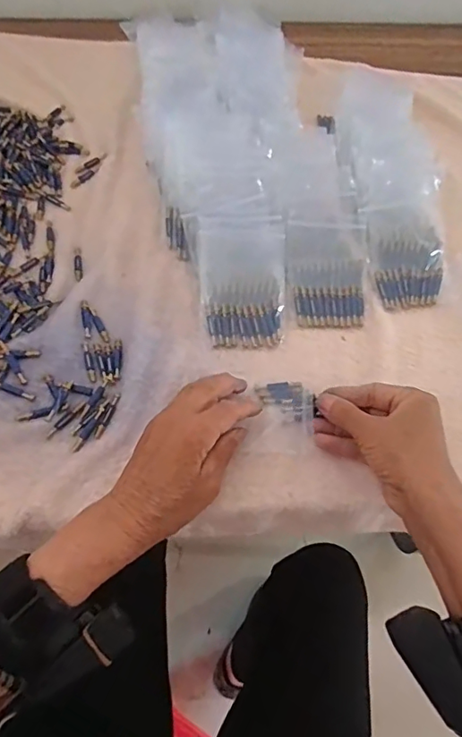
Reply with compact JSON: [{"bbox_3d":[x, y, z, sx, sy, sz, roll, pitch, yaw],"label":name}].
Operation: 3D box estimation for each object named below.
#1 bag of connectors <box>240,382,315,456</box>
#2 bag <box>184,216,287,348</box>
[{"bbox_3d":[0.041,0.037,0.419,0.051,0.020,0.062,7,62,1],"label":"bag of connectors"},{"bbox_3d":[0.012,-0.080,0.471,0.082,0.009,0.122,-3,81,-11],"label":"bag"}]

